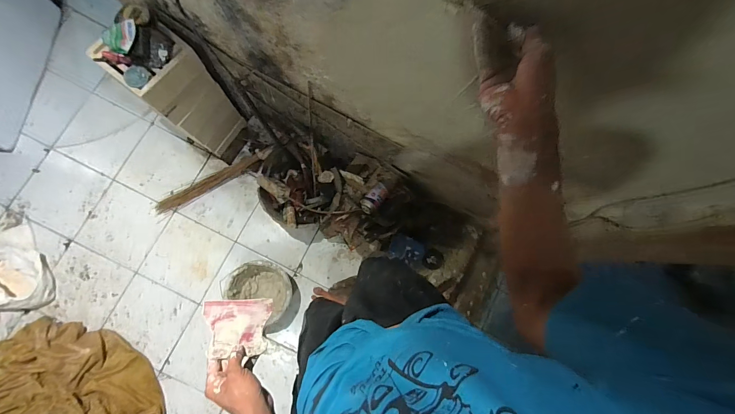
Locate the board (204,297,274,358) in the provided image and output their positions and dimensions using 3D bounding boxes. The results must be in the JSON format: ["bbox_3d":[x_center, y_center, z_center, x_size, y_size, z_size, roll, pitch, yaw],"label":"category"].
[{"bbox_3d":[-0.240,0.221,0.588,0.118,0.010,0.105,5,47,-25],"label":"board"}]

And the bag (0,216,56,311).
[{"bbox_3d":[-1.429,0.243,1.242,0.252,0.140,0.372,-25,86,-9],"label":"bag"}]

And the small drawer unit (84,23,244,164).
[{"bbox_3d":[-0.654,-0.378,1.166,0.232,0.612,0.203,30,80,-2],"label":"small drawer unit"}]

